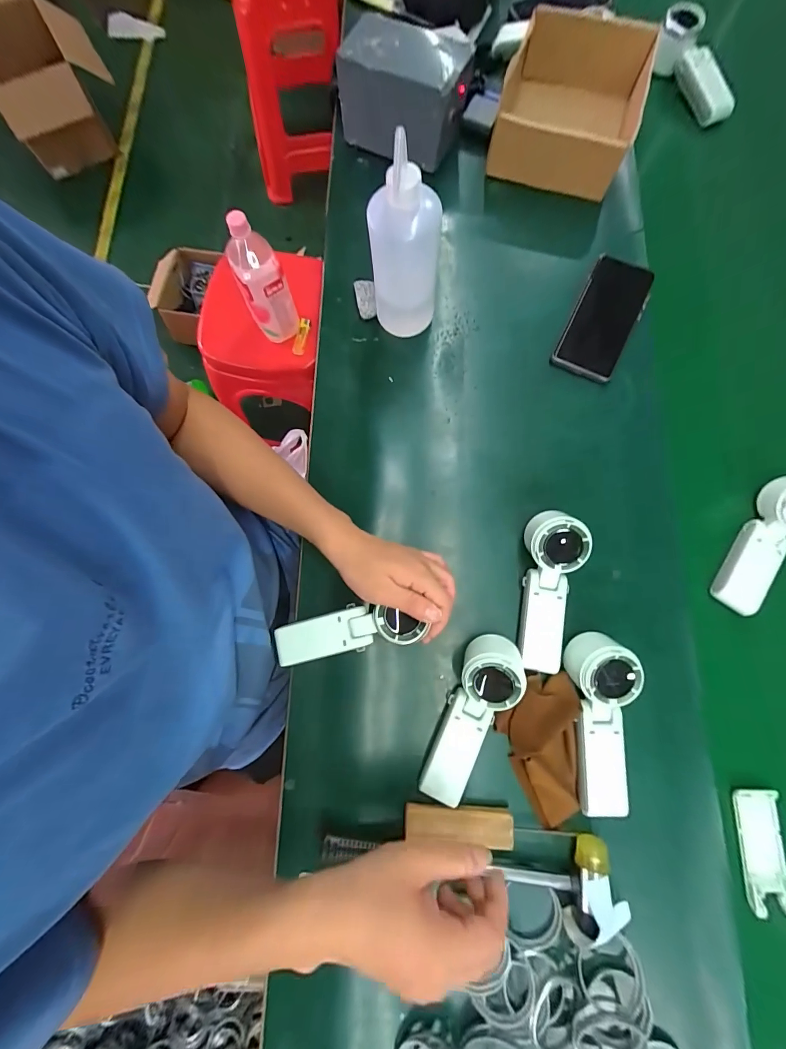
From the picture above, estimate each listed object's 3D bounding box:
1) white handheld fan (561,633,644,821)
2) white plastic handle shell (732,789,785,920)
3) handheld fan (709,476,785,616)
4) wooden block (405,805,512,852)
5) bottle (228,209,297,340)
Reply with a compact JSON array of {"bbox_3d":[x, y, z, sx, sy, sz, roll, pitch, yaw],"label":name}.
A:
[{"bbox_3d":[0.206,0.193,0.367,0.055,0.050,0.169,-2,78,-1],"label":"white handheld fan"},{"bbox_3d":[0.363,0.320,0.375,0.045,0.008,0.106,-2,78,-1],"label":"white plastic handle shell"},{"bbox_3d":[0.415,0.025,0.423,0.052,0.049,0.157,34,94,7],"label":"handheld fan"},{"bbox_3d":[0.064,0.295,0.376,0.104,0.019,0.029,3,78,0],"label":"wooden block"},{"bbox_3d":[-0.233,-0.430,0.689,0.079,0.210,0.072,0,78,1],"label":"bottle"}]

